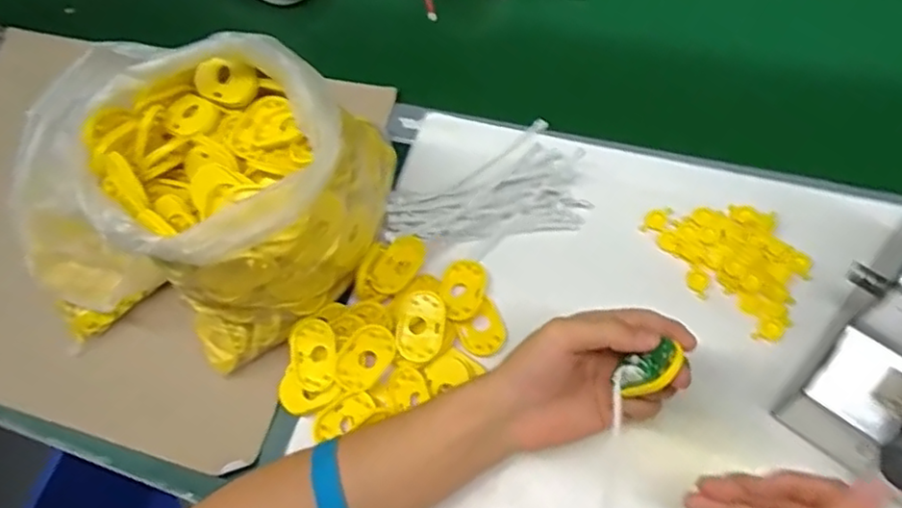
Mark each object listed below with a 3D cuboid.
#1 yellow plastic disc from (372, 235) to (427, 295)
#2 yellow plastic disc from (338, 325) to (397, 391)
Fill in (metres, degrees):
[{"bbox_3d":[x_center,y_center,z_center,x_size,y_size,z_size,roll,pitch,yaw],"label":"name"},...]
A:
[{"bbox_3d":[-0.042,0.008,0.544,0.033,0.007,0.057,20,62,12],"label":"yellow plastic disc"},{"bbox_3d":[-0.066,0.081,0.506,0.036,0.006,0.052,39,82,-10],"label":"yellow plastic disc"}]

